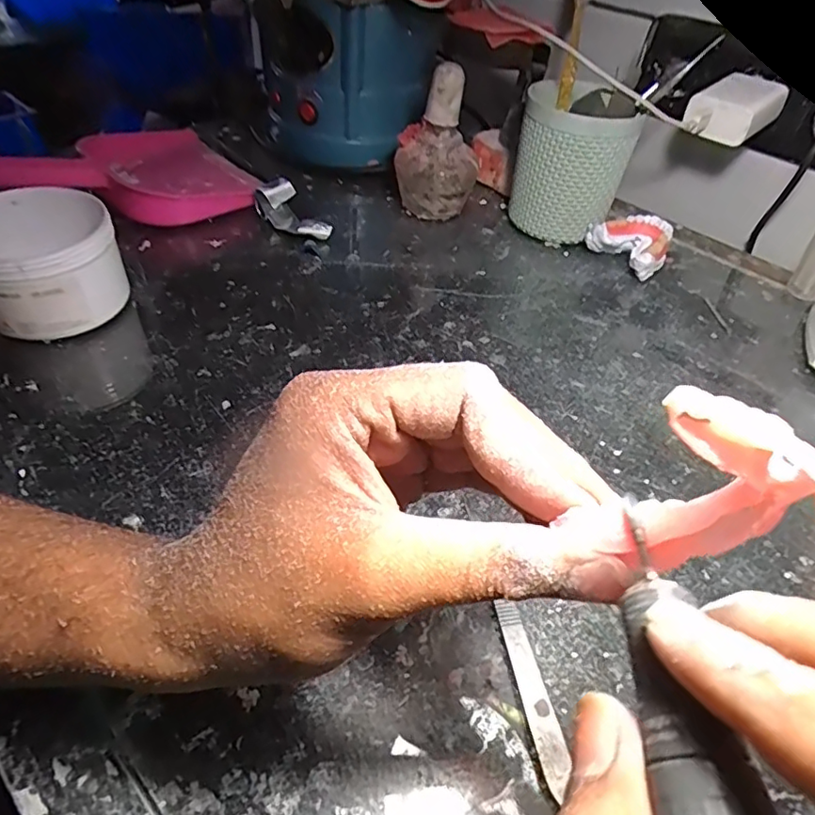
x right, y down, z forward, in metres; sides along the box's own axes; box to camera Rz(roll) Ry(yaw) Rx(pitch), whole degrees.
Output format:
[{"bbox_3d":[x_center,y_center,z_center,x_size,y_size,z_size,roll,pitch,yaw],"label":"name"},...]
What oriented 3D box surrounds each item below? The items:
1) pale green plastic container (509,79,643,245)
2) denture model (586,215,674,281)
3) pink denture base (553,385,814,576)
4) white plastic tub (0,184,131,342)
[{"bbox_3d":[0.138,-0.208,0.486,0.085,0.120,0.073,15,46,9],"label":"pale green plastic container"},{"bbox_3d":[0.193,-0.138,0.487,0.052,0.033,0.061,-27,54,-28],"label":"denture model"},{"bbox_3d":[0.072,0.018,0.132,0.041,0.053,0.013,-7,47,-12],"label":"pink denture base"},{"bbox_3d":[-0.240,-0.098,0.380,0.087,0.069,0.106,-19,50,-22],"label":"white plastic tub"}]

